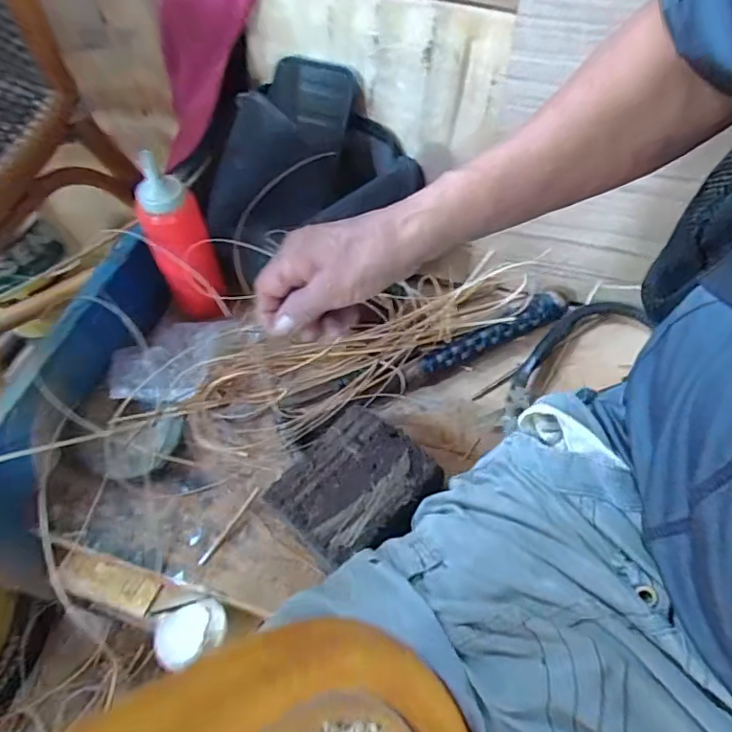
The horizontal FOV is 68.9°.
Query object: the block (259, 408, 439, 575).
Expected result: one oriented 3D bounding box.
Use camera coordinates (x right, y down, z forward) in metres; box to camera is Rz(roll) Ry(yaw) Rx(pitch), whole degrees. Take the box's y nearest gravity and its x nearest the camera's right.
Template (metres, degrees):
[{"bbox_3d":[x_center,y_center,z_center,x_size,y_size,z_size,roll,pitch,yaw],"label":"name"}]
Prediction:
[{"bbox_3d":[-0.011,0.097,0.417,0.102,0.043,0.110,37,66,23],"label":"block"}]

